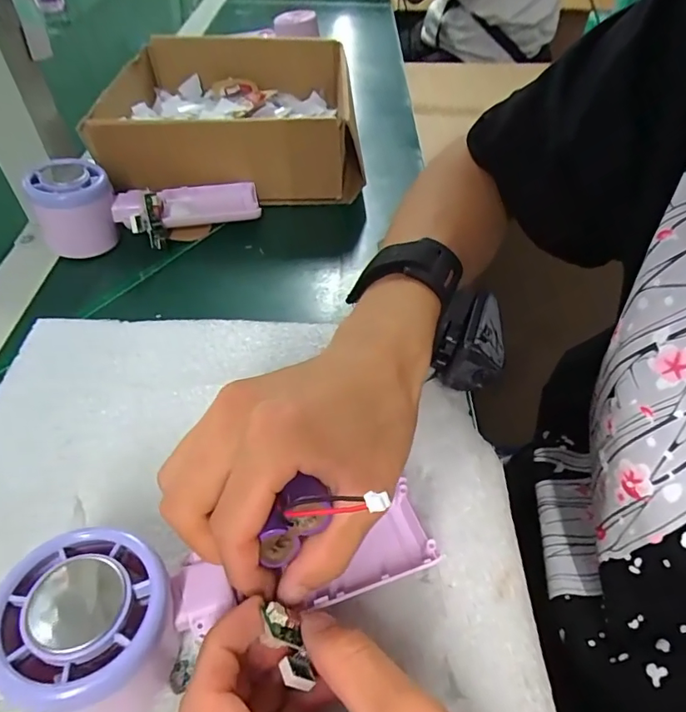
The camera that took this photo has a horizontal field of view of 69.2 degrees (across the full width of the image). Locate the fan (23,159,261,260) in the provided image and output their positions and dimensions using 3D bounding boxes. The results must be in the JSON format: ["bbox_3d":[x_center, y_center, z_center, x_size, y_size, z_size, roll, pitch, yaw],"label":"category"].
[{"bbox_3d":[-0.147,-0.116,0.387,0.158,0.057,0.060,-8,49,-9],"label":"fan"}]

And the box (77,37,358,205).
[{"bbox_3d":[-0.108,-0.233,0.484,0.220,0.078,0.230,-5,48,-6],"label":"box"}]

